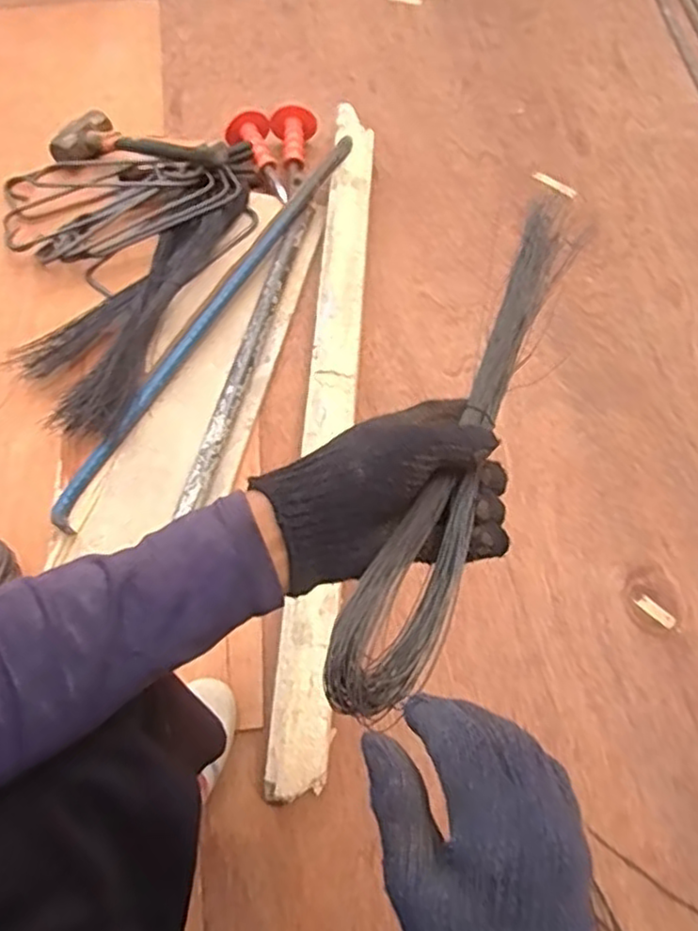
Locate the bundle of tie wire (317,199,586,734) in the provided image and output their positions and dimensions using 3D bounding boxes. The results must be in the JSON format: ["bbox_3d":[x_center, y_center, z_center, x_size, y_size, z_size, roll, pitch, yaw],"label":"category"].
[{"bbox_3d":[0.091,-0.039,0.444,0.052,0.038,0.424,23,59,10],"label":"bundle of tie wire"}]

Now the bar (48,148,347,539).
[{"bbox_3d":[-0.183,-0.221,0.943,0.027,0.029,0.706,27,66,12],"label":"bar"}]

